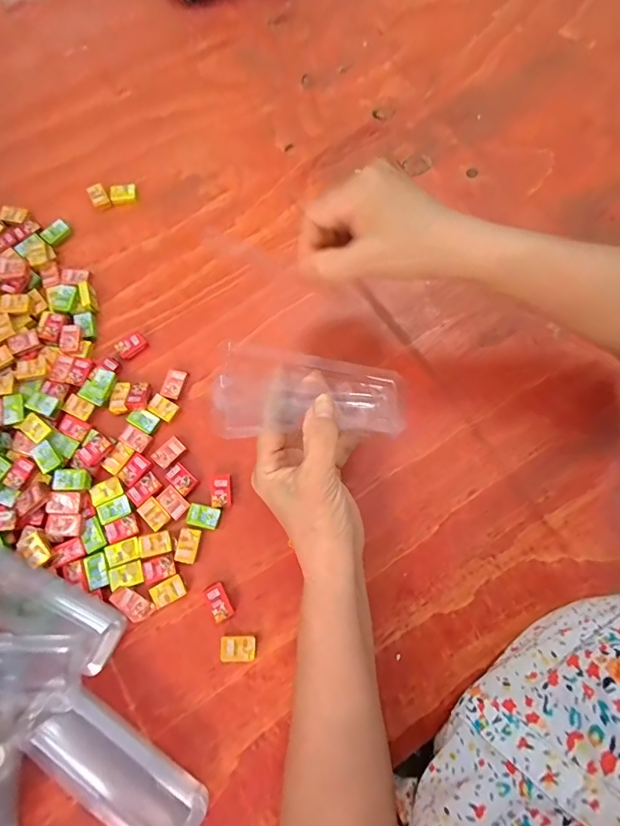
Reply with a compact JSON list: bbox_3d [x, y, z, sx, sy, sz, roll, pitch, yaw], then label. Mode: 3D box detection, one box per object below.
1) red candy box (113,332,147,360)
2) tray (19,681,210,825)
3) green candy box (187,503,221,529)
[{"bbox_3d":[-0.165,-0.062,0.362,0.027,0.006,0.018,-39,79,-9],"label":"red candy box"},{"bbox_3d":[-0.133,0.244,0.269,0.130,0.027,0.046,35,78,8],"label":"tray"},{"bbox_3d":[-0.087,0.084,0.320,0.025,0.004,0.017,12,76,3],"label":"green candy box"}]

